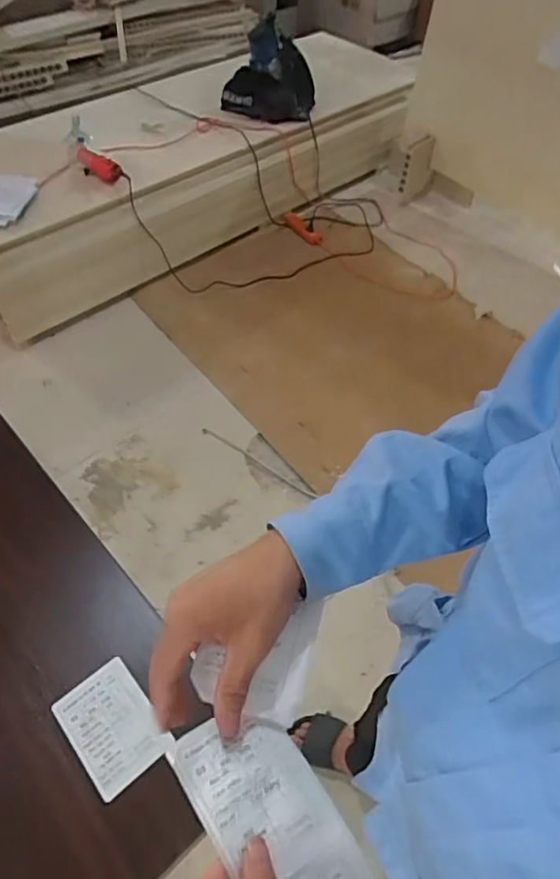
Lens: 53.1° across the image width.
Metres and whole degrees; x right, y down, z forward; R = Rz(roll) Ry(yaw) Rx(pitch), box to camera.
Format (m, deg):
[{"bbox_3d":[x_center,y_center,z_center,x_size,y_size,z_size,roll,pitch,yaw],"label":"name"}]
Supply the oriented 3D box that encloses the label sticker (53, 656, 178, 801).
[{"bbox_3d":[-0.161,0.273,0.537,0.075,0.004,0.105,-34,60,-25],"label":"label sticker"}]

